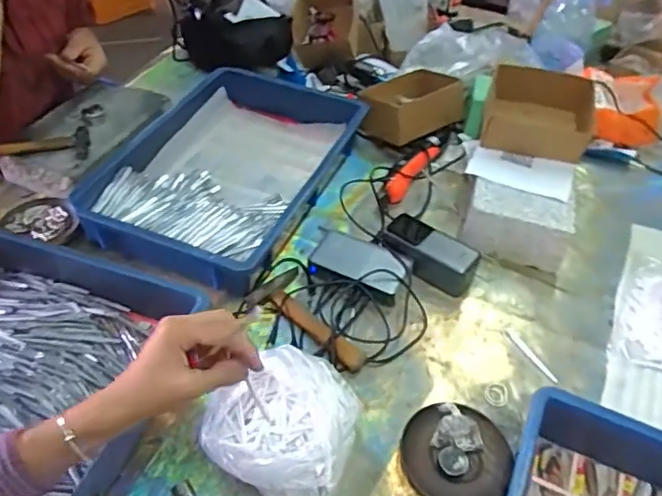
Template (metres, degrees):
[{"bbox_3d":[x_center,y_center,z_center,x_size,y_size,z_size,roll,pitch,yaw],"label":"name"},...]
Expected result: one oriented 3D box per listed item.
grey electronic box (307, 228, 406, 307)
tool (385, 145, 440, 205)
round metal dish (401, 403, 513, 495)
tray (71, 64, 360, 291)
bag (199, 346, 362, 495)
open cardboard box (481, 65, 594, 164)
[{"bbox_3d":[0.035,0.026,0.799,0.129,0.038,0.083,20,47,15],"label":"grey electronic box"},{"bbox_3d":[0.136,-0.127,0.954,0.024,0.047,0.153,27,53,26],"label":"tool"},{"bbox_3d":[0.134,0.221,0.617,0.113,0.013,0.111,2,45,-2],"label":"round metal dish"},{"bbox_3d":[-0.152,-0.131,0.917,0.298,0.095,0.436,19,47,14],"label":"tray"},{"bbox_3d":[-0.054,0.188,0.598,0.147,0.104,0.136,16,46,11],"label":"bag"},{"bbox_3d":[0.323,-0.205,0.906,0.163,0.099,0.100,16,46,11],"label":"open cardboard box"}]

